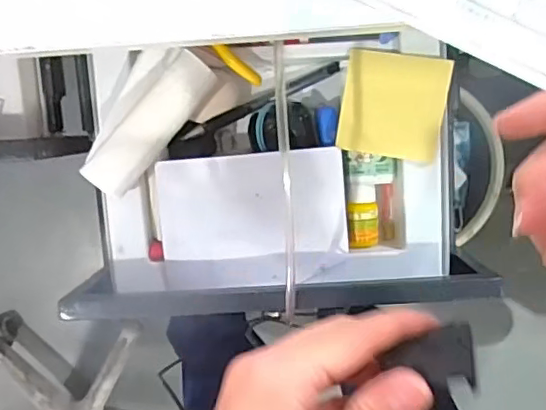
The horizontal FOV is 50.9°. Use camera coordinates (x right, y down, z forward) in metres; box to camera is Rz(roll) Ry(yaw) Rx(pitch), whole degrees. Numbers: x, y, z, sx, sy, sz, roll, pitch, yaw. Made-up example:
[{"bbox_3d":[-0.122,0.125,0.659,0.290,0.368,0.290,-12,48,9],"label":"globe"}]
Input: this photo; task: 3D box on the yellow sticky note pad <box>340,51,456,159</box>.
[{"bbox_3d":[0.091,-0.074,0.431,0.074,0.011,0.074,9,98,0],"label":"yellow sticky note pad"}]

